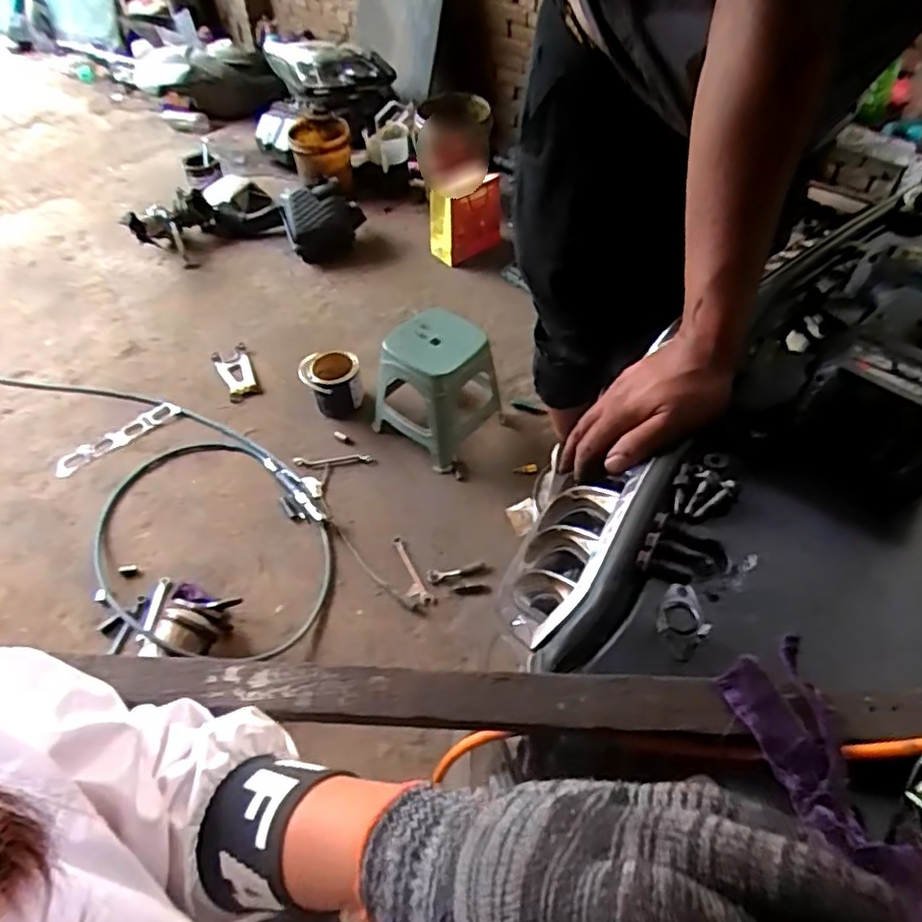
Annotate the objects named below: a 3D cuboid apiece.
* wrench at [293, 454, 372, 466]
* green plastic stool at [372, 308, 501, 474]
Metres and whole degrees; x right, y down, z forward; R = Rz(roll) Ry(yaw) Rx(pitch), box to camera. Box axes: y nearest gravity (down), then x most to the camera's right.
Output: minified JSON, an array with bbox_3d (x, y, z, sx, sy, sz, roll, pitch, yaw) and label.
[{"bbox_3d":[-0.374,-0.002,1.931,0.223,0.011,0.034,-2,51,0],"label":"wrench"},{"bbox_3d":[-0.074,-0.220,1.906,0.293,0.335,0.283,31,58,24],"label":"green plastic stool"}]

